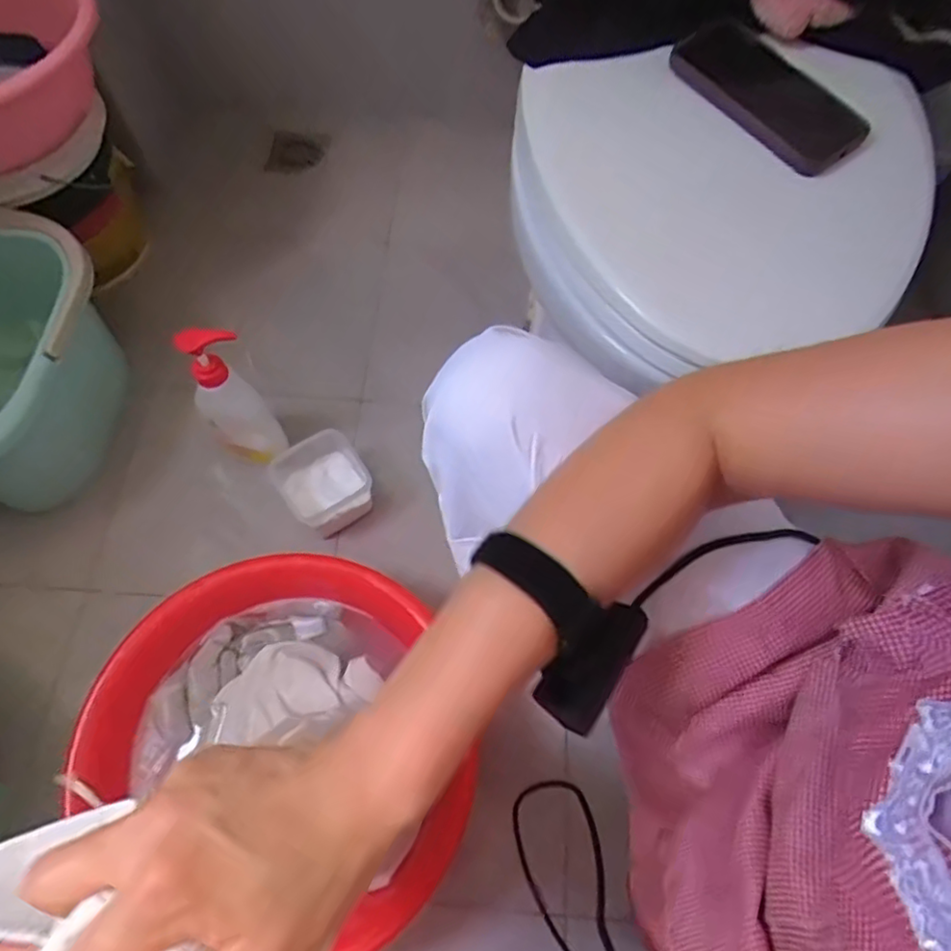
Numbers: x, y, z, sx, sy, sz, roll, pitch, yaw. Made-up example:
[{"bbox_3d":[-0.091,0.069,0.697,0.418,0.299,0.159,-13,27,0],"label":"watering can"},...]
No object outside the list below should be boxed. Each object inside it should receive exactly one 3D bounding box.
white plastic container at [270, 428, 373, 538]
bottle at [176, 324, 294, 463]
[{"bbox_3d":[-0.201,0.008,0.836,0.107,0.081,0.124,-35,72,-15],"label":"white plastic container"},{"bbox_3d":[-0.288,-0.080,0.768,0.072,0.226,0.078,-36,72,-16],"label":"bottle"}]

